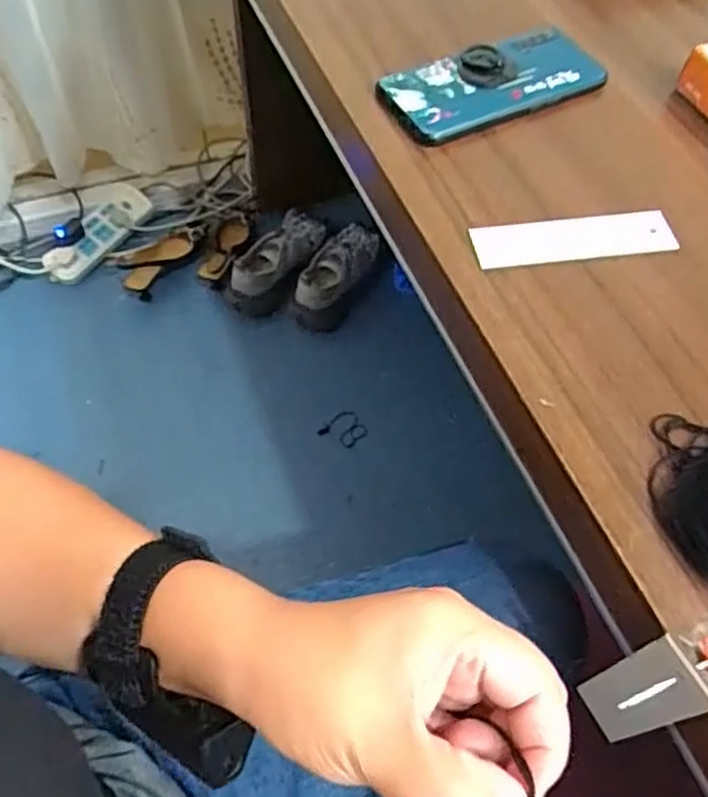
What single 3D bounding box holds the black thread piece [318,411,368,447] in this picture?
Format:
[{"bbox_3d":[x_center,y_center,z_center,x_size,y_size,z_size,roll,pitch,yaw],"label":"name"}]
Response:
[{"bbox_3d":[-0.018,0.058,1.214,0.070,0.004,0.066,-38,66,-4],"label":"black thread piece"}]

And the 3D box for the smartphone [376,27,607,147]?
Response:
[{"bbox_3d":[0.098,-0.227,0.493,0.156,0.018,0.071,-25,62,-16],"label":"smartphone"}]

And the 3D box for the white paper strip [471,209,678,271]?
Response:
[{"bbox_3d":[0.136,-0.098,0.425,0.127,0.005,0.033,-6,65,-7],"label":"white paper strip"}]

